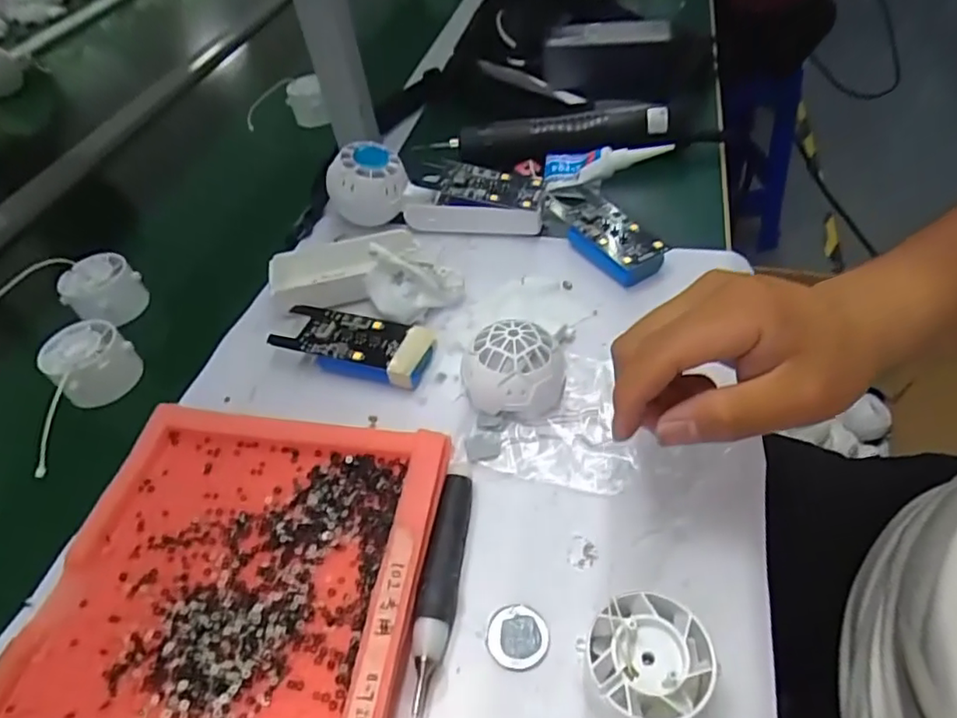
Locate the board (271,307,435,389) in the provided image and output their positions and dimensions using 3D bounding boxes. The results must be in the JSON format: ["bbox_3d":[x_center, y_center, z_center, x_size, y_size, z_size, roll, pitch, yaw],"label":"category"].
[{"bbox_3d":[-0.083,-0.008,0.387,0.102,0.023,0.051,9,49,11],"label":"board"}]

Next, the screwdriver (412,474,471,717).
[{"bbox_3d":[-0.017,0.105,0.283,0.016,0.019,0.109,5,49,8],"label":"screwdriver"}]

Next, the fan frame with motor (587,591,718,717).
[{"bbox_3d":[0.068,0.124,0.244,0.046,0.032,0.047,2,48,5],"label":"fan frame with motor"}]

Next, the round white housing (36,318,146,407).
[{"bbox_3d":[-0.260,0.003,0.401,0.046,0.039,0.048,-2,48,2],"label":"round white housing"}]

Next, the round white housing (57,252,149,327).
[{"bbox_3d":[-0.286,-0.052,0.455,0.041,0.039,0.049,35,59,30],"label":"round white housing"}]

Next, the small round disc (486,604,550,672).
[{"bbox_3d":[0.018,0.125,0.272,0.027,0.004,0.028,-2,48,2],"label":"small round disc"}]

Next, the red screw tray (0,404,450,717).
[{"bbox_3d":[-0.121,0.123,0.265,0.182,0.030,0.224,7,49,9],"label":"red screw tray"}]

